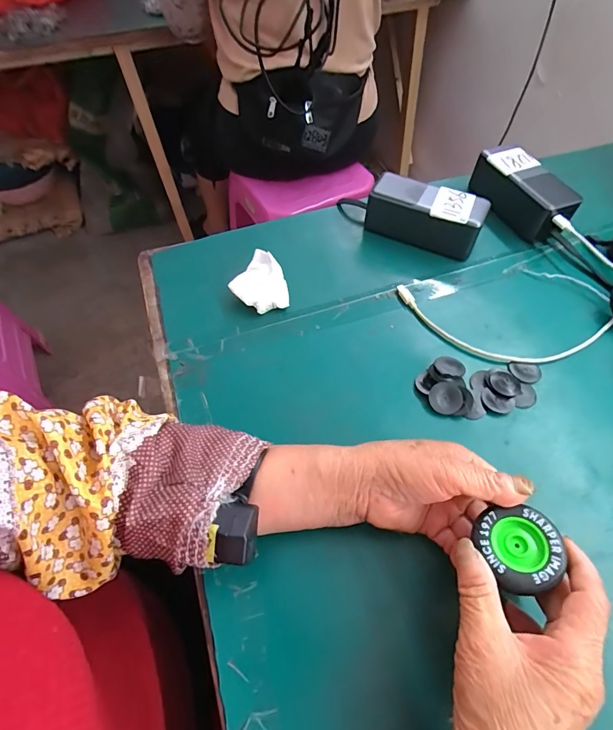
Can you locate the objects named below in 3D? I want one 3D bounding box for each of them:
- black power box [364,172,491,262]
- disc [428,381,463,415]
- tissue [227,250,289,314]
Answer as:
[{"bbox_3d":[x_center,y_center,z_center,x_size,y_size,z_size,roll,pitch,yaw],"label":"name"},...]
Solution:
[{"bbox_3d":[0.137,-0.174,0.462,0.126,0.056,0.049,21,60,14],"label":"black power box"},{"bbox_3d":[0.124,0.029,0.355,0.029,0.004,0.028,-1,74,5],"label":"disc"},{"bbox_3d":[-0.050,-0.085,0.421,0.055,0.030,0.058,-21,59,-12],"label":"tissue"}]

